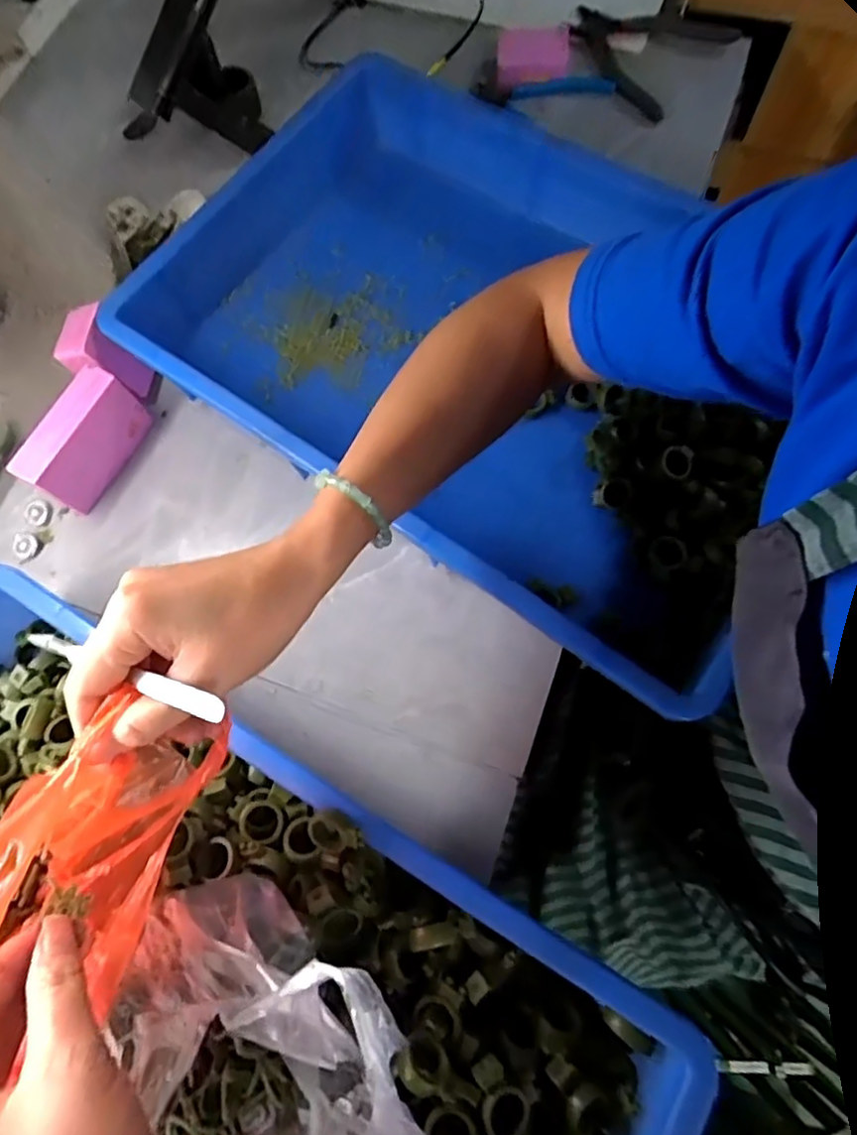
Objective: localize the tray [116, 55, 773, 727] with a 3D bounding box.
[{"bbox_3d":[0.051,-0.198,0.529,0.573,0.089,0.390,35,76,13],"label":"tray"}]

